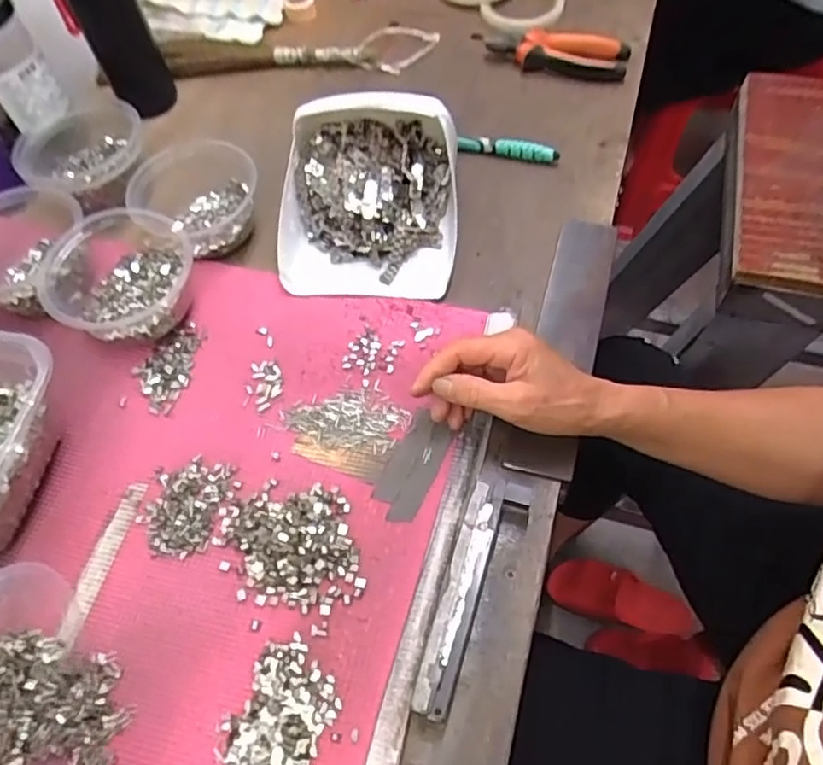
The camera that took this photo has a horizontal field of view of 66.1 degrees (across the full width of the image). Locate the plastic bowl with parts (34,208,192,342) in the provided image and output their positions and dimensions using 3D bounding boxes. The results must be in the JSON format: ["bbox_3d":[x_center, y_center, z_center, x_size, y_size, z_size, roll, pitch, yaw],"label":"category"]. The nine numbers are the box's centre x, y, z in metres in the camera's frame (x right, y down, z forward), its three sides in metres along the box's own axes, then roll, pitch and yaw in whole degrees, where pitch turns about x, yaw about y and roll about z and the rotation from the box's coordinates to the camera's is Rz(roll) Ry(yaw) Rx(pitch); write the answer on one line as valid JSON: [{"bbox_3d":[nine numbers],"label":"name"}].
[{"bbox_3d":[-0.245,-0.082,0.520,0.118,0.054,0.115,-2,59,4],"label":"plastic bowl with parts"}]

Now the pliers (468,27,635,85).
[{"bbox_3d":[0.152,-0.366,0.690,0.164,0.026,0.065,12,61,12],"label":"pliers"}]

